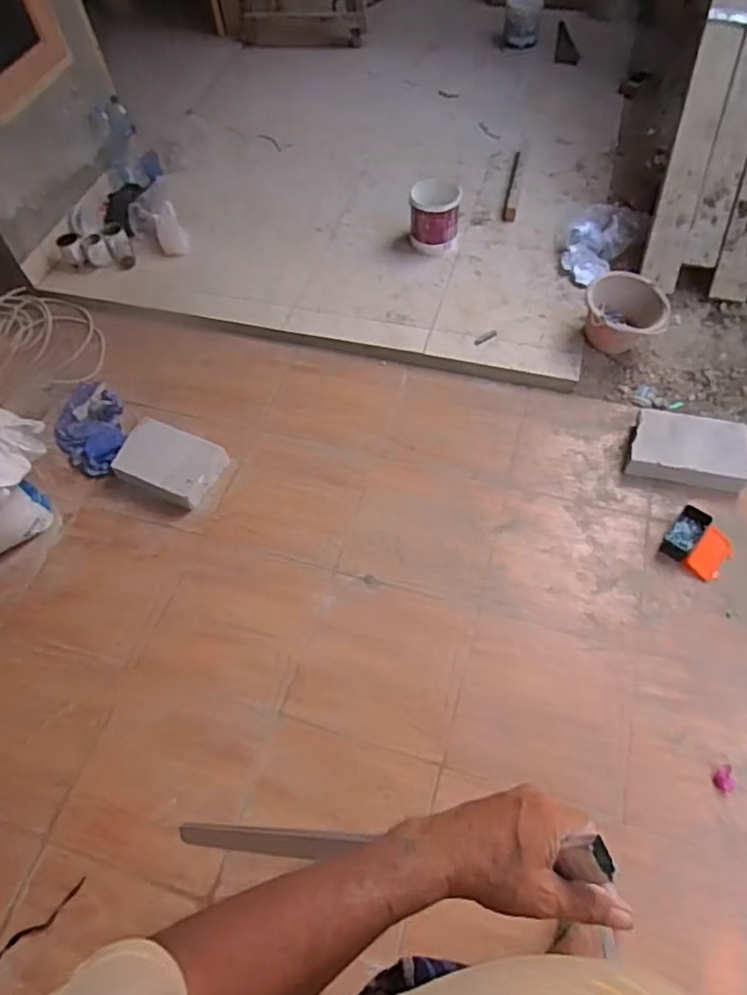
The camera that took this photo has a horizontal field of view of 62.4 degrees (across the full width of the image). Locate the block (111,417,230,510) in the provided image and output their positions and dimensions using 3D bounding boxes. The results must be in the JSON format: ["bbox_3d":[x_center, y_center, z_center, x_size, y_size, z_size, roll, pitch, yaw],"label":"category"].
[{"bbox_3d":[-0.587,-0.102,1.775,0.295,0.076,0.199,22,63,15],"label":"block"}]

